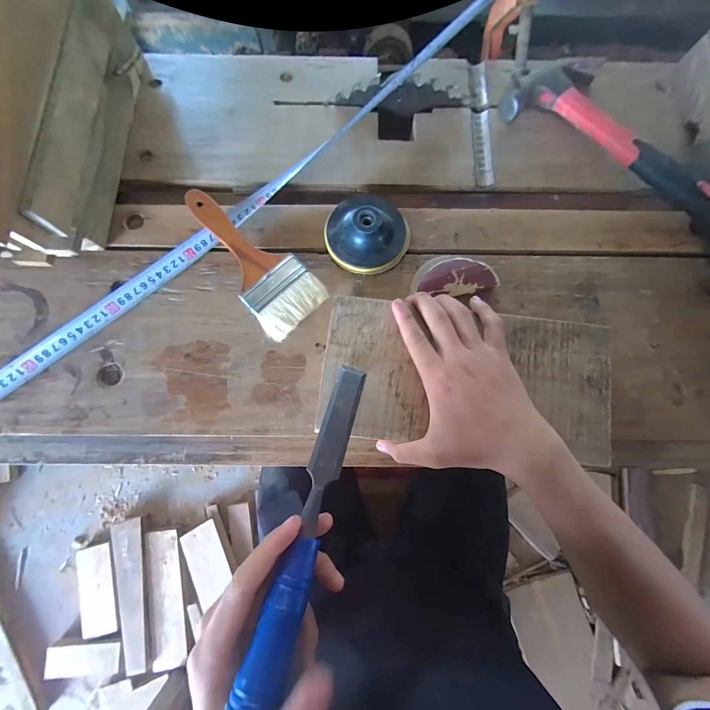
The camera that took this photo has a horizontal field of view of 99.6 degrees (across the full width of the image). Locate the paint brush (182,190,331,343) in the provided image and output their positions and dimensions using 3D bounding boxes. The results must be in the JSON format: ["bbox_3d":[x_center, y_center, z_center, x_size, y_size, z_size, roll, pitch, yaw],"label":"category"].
[{"bbox_3d":[-0.110,-0.108,0.329,0.074,0.024,0.181,-37,82,-7],"label":"paint brush"}]

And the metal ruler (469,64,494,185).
[{"bbox_3d":[0.159,-0.293,0.379,0.022,0.007,0.174,0,81,2],"label":"metal ruler"}]

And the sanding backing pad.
[{"bbox_3d":[0.014,-0.139,0.330,0.091,0.034,0.091,-4,79,-1],"label":"sanding backing pad"}]

